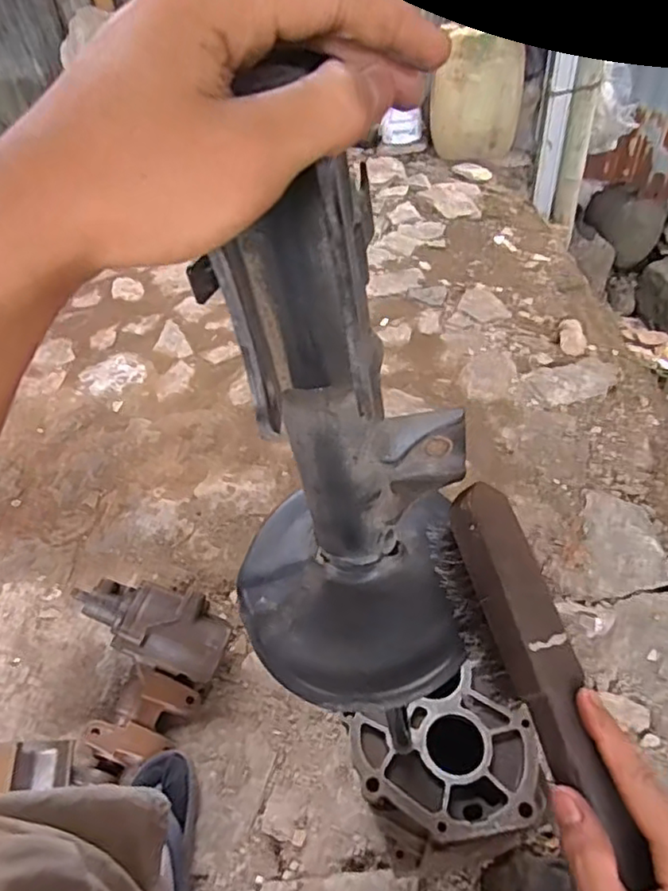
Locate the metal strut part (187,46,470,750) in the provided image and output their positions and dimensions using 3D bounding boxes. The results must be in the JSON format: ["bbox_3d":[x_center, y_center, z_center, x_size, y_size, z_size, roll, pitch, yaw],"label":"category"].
[{"bbox_3d":[0.003,0.013,0.306,0.138,0.283,0.117,-8,44,0],"label":"metal strut part"}]

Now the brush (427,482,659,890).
[{"bbox_3d":[0.107,0.118,0.329,0.044,0.043,0.192,-16,65,-10],"label":"brush"}]

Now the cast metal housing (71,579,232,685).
[{"bbox_3d":[-0.278,0.277,0.934,0.229,0.089,0.107,24,51,2],"label":"cast metal housing"}]

